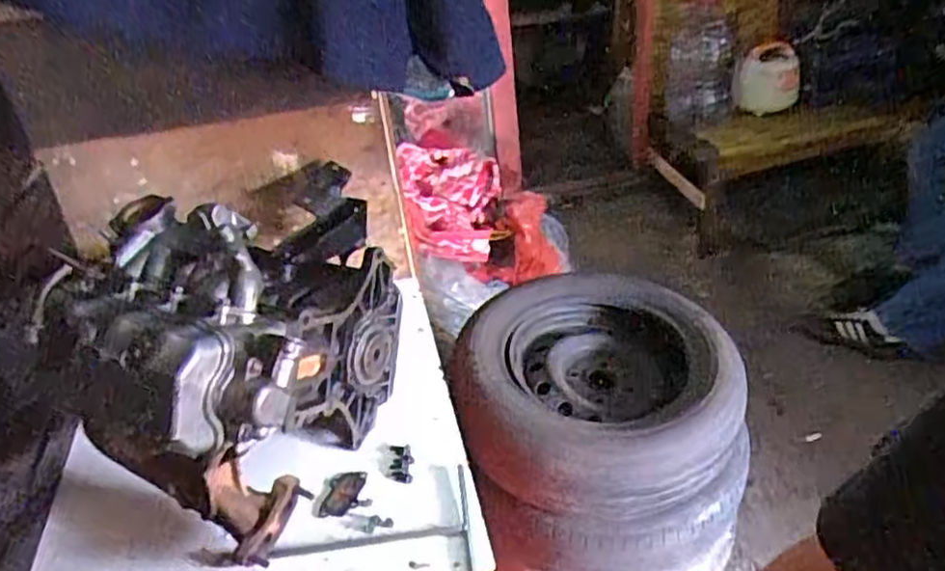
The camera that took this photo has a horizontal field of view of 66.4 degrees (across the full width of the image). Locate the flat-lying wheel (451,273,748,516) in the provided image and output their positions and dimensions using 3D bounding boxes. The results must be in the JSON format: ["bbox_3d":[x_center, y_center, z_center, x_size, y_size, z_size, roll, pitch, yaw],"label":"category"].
[{"bbox_3d":[0.227,0.192,1.327,0.489,0.196,0.444,5,37,17],"label":"flat-lying wheel"}]

